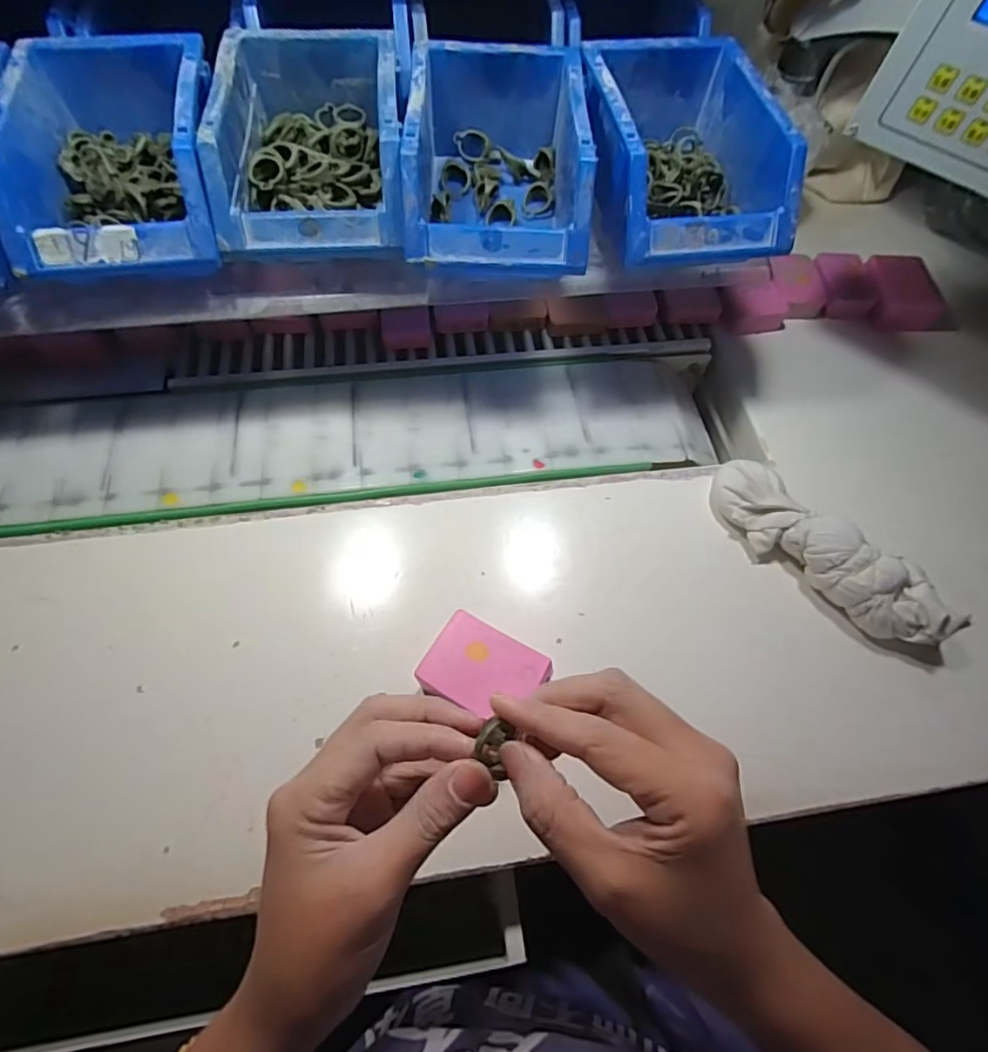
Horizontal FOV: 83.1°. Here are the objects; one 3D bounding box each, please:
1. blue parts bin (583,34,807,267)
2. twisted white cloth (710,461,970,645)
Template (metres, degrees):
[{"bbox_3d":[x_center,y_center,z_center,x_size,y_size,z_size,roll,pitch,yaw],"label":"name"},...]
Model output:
[{"bbox_3d":[0.136,-0.277,0.411,0.120,0.061,0.177,-8,62,-7],"label":"blue parts bin"},{"bbox_3d":[0.245,0.016,0.415,0.053,0.045,0.182,-41,73,-20],"label":"twisted white cloth"}]

